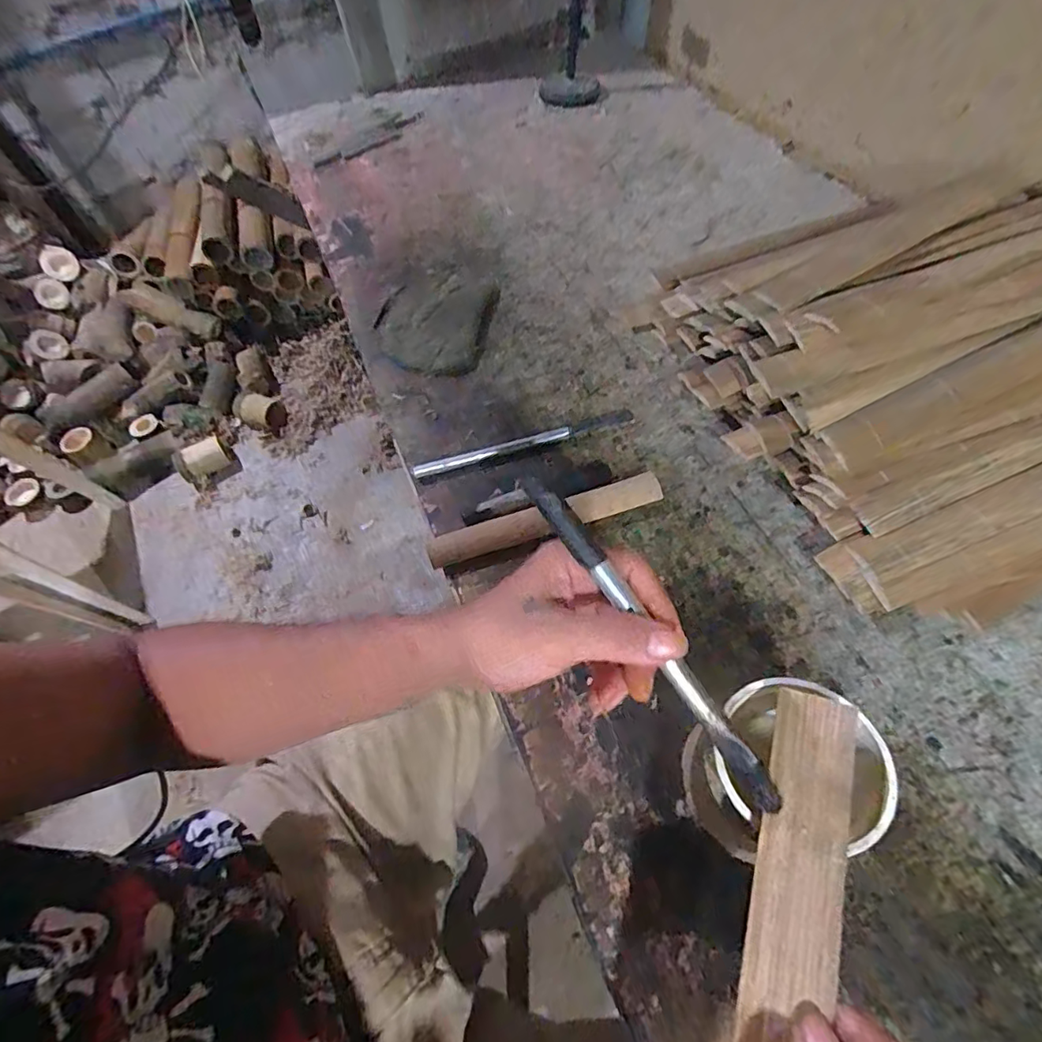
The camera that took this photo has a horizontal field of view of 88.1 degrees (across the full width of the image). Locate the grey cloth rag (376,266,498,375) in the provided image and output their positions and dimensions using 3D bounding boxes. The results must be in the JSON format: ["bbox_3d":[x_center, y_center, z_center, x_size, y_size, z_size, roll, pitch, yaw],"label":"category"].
[{"bbox_3d":[-0.111,-0.265,0.693,0.131,0.011,0.193,8,61,8],"label":"grey cloth rag"}]

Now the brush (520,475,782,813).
[{"bbox_3d":[0.067,0.061,0.277,0.013,0.008,0.207,-36,89,-17],"label":"brush"}]

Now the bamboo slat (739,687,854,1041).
[{"bbox_3d":[0.120,0.245,0.246,0.039,0.006,0.329,12,65,20],"label":"bamboo slat"}]

